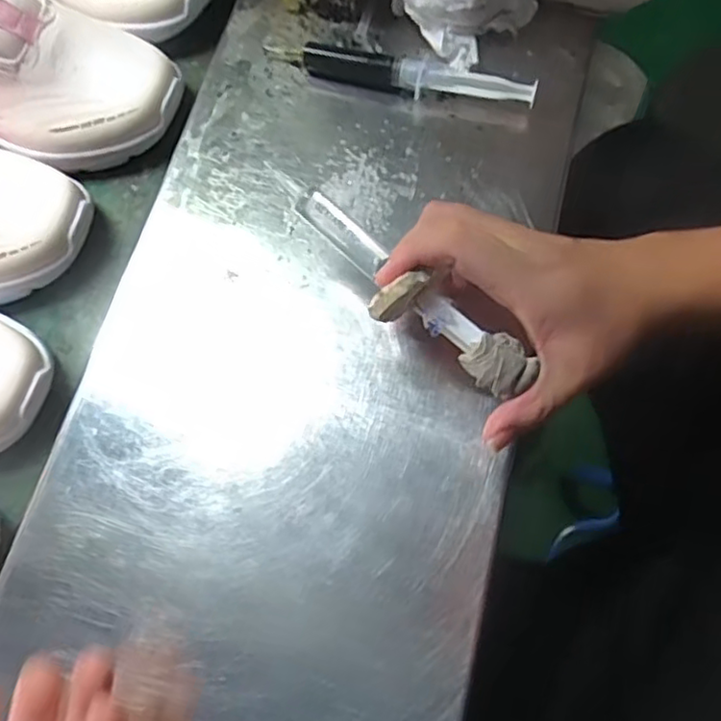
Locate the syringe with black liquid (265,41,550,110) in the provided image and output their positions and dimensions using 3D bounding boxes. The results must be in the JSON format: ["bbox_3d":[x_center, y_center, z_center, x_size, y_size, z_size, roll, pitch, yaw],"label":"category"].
[{"bbox_3d":[0.022,-0.178,0.401,0.168,0.021,0.018,15,72,7],"label":"syringe with black liquid"}]

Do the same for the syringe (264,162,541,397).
[{"bbox_3d":[0.013,-0.041,0.309,0.161,0.024,0.036,42,78,12],"label":"syringe"}]

